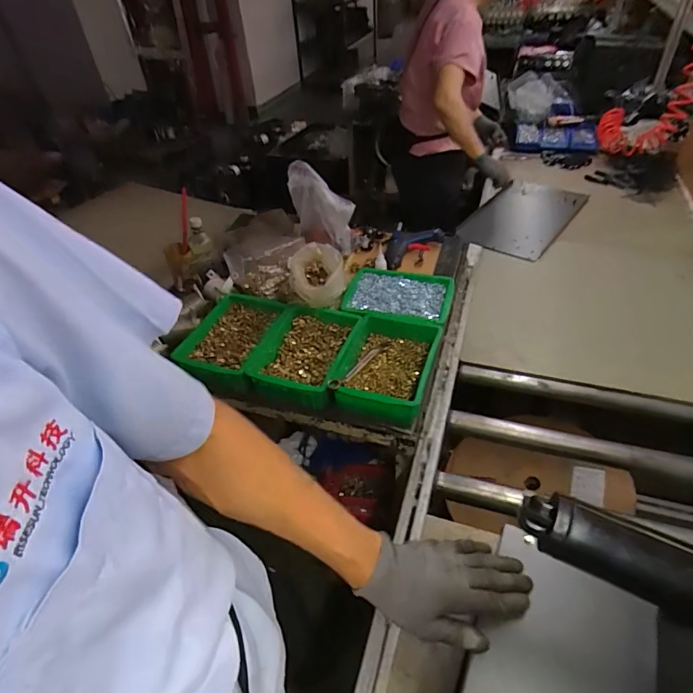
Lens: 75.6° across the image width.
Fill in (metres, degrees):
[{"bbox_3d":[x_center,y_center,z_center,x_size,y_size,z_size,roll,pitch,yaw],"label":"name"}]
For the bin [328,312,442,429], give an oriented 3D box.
[{"bbox_3d":[0.079,0.042,0.935,0.197,0.101,0.249,9,45,16],"label":"bin"}]

